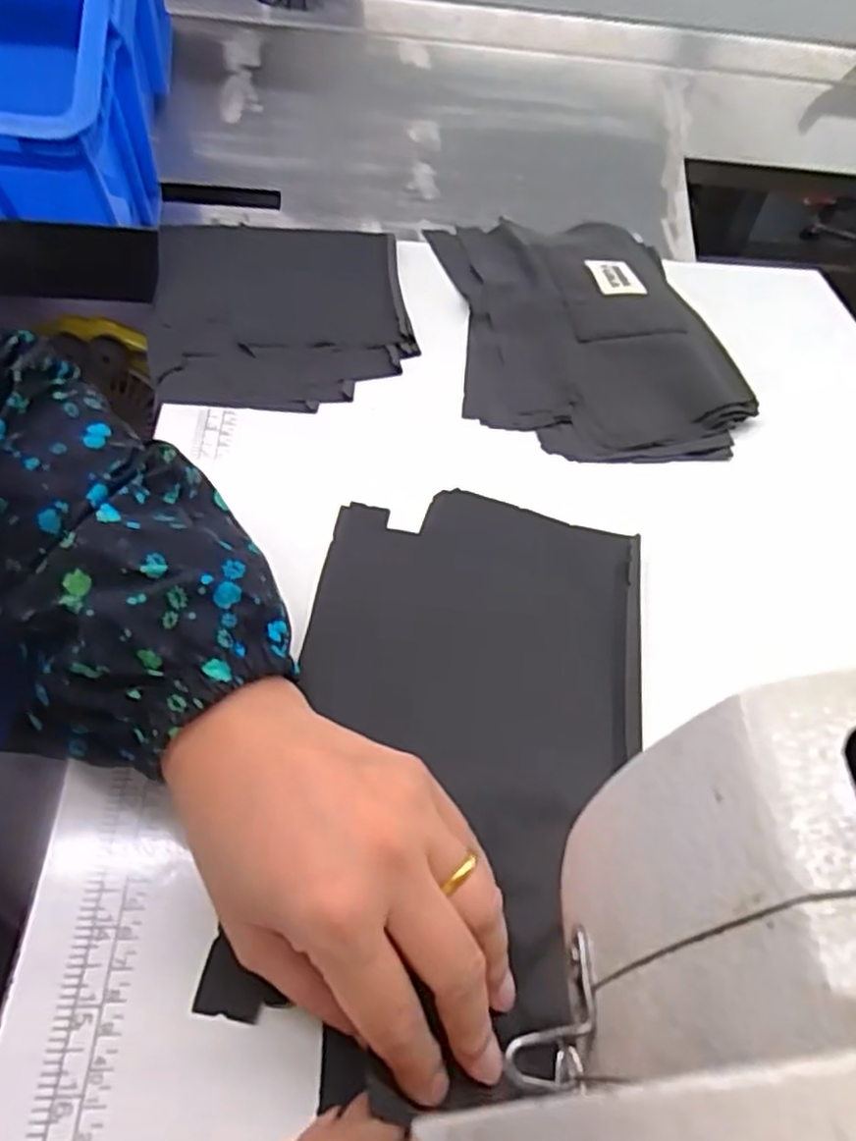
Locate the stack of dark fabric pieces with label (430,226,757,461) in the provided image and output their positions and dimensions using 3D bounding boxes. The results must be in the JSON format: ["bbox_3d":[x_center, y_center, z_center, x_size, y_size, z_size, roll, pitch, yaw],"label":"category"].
[{"bbox_3d":[0.116,-0.189,0.532,0.190,0.023,0.281,-2,54,-6],"label":"stack of dark fabric pieces with label"}]

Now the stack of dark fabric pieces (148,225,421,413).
[{"bbox_3d":[-0.108,-0.196,0.527,0.179,0.010,0.229,-5,54,-9],"label":"stack of dark fabric pieces"}]

